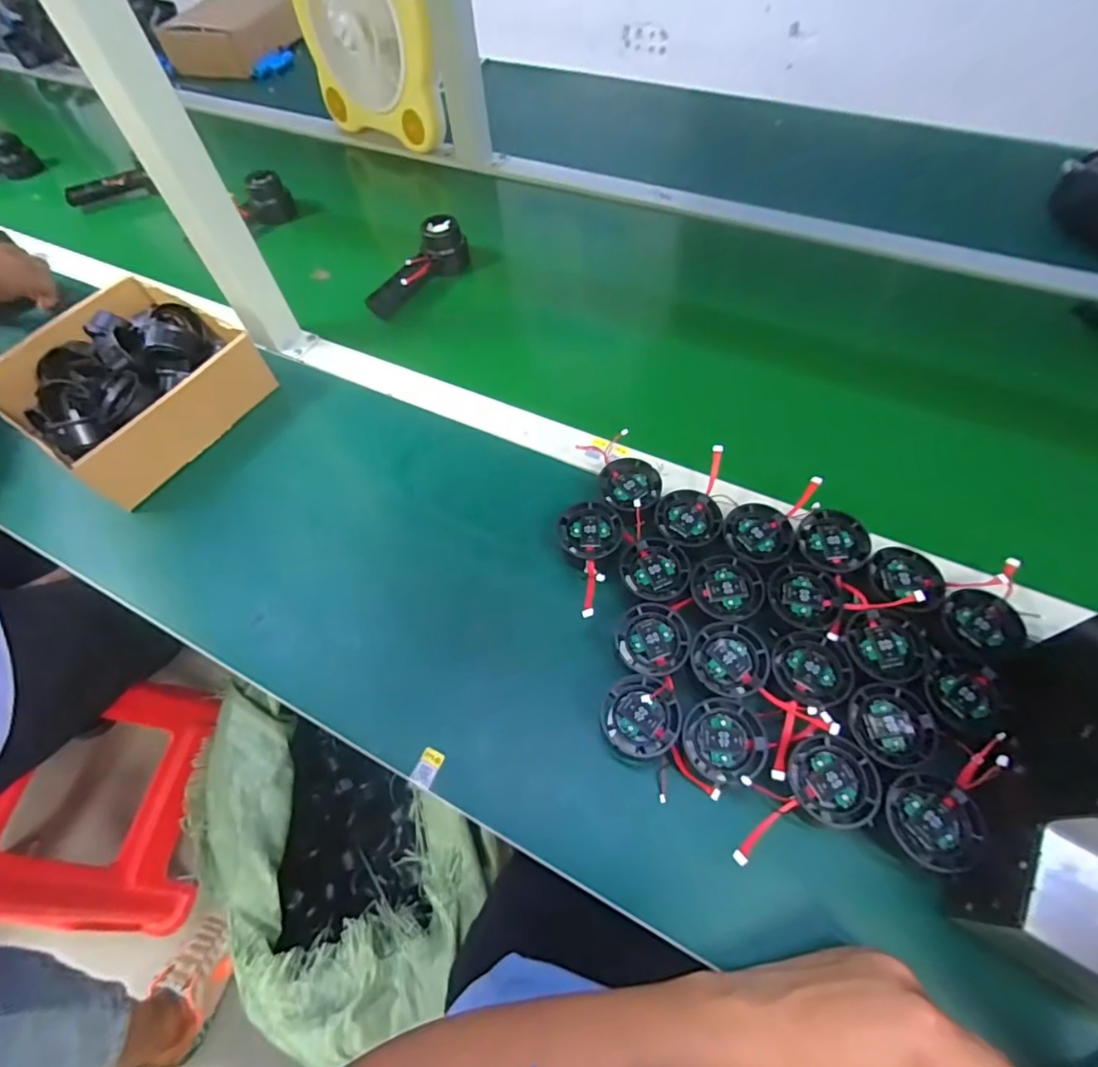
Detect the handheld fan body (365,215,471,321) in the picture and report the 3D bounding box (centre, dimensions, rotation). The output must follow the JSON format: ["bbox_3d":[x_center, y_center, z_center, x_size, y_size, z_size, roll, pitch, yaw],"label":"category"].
[{"bbox_3d":[-0.163,-0.325,0.682,0.050,0.057,0.144,30,65,20],"label":"handheld fan body"}]

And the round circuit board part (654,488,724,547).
[{"bbox_3d":[0.114,-0.013,0.454,0.050,0.010,0.049,-2,59,3],"label":"round circuit board part"}]

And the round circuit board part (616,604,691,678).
[{"bbox_3d":[0.076,0.077,0.404,0.050,0.010,0.052,-2,59,3],"label":"round circuit board part"}]

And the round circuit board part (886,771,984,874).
[{"bbox_3d":[0.231,0.171,0.333,0.048,0.009,0.051,-2,59,3],"label":"round circuit board part"}]

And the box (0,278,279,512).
[{"bbox_3d":[-0.430,-0.149,0.581,0.191,0.091,0.199,29,65,20],"label":"box"}]

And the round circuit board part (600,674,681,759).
[{"bbox_3d":[0.063,0.124,0.379,0.051,0.020,0.050,-2,59,3],"label":"round circuit board part"}]

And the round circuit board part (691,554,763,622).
[{"bbox_3d":[0.135,0.041,0.420,0.050,0.006,0.052,-2,59,3],"label":"round circuit board part"}]

